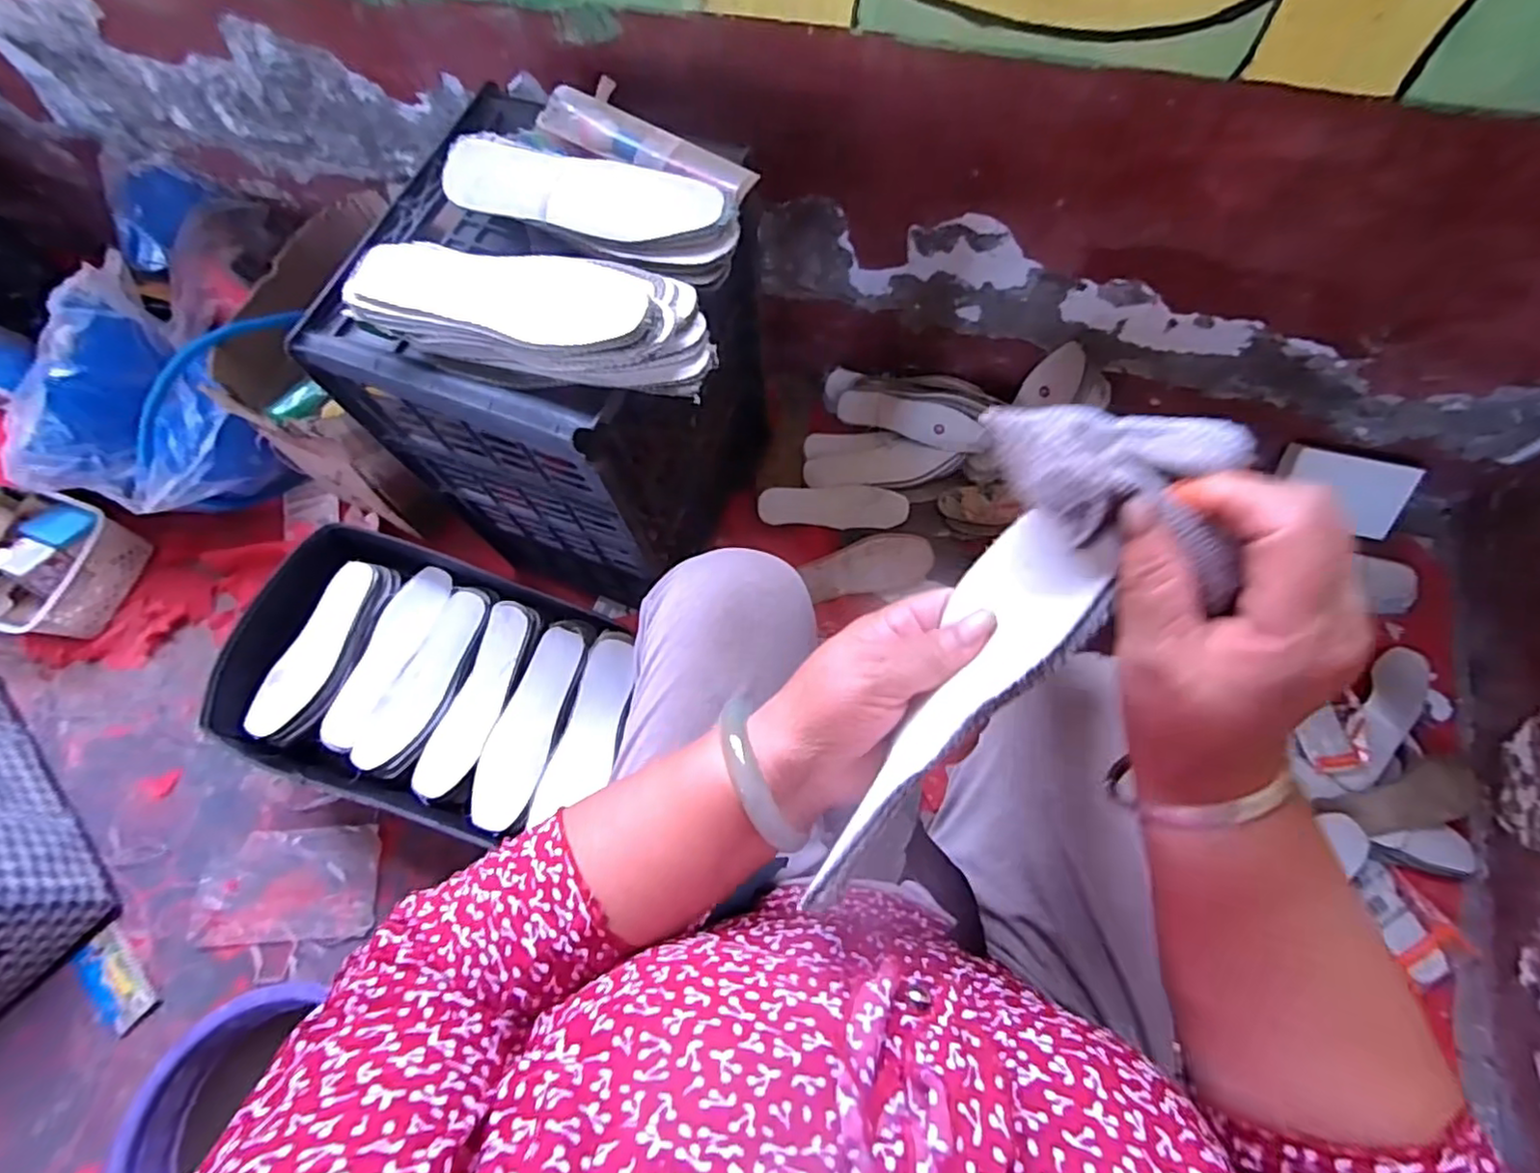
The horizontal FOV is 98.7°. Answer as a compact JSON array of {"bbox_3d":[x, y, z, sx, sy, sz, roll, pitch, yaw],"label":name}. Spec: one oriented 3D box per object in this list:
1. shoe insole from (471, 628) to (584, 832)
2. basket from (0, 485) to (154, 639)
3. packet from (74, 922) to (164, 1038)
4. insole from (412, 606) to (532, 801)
[{"bbox_3d":[-0.267,0.151,0.726,0.073,0.013,0.216,10,70,6],"label":"shoe insole"},{"bbox_3d":[-1.092,-0.041,0.954,0.299,0.124,0.198,12,70,7],"label":"basket"},{"bbox_3d":[-0.786,0.477,0.796,0.061,0.014,0.124,-41,73,-12],"label":"packet"},{"bbox_3d":[-0.333,0.124,0.746,0.070,0.015,0.221,11,70,6],"label":"insole"}]

